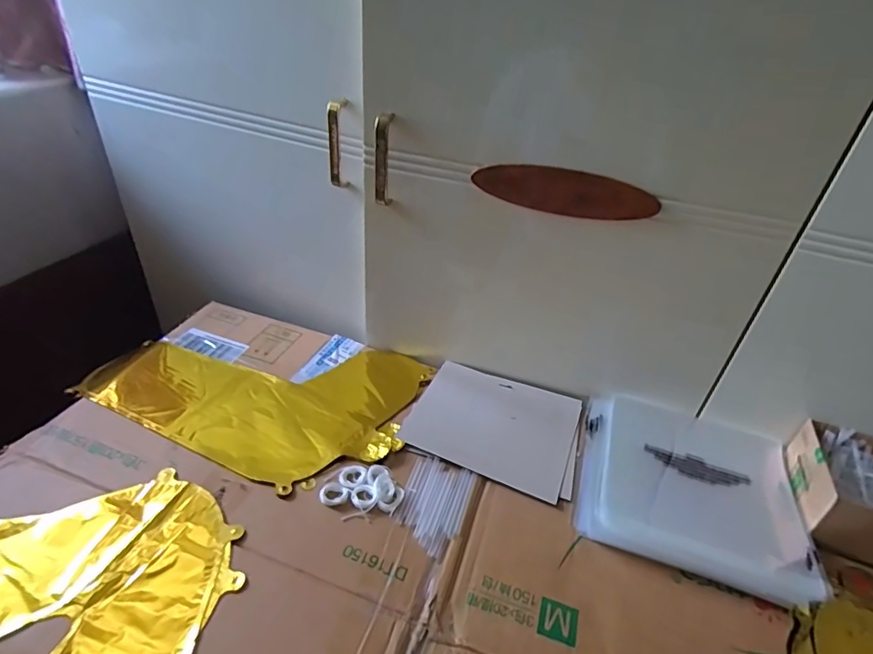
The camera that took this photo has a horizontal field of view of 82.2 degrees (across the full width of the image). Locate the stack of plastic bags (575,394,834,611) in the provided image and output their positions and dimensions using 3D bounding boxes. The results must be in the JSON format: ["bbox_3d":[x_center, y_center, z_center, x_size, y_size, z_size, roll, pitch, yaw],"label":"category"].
[{"bbox_3d":[0.285,0.169,0.569,0.227,0.018,0.234,15,38,12],"label":"stack of plastic bags"}]

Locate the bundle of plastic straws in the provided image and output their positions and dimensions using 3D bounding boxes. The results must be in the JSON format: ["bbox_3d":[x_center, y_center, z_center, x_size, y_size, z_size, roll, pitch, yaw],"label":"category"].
[{"bbox_3d":[-0.002,0.182,0.519,0.066,0.005,0.102,15,37,11],"label":"bundle of plastic straws"}]

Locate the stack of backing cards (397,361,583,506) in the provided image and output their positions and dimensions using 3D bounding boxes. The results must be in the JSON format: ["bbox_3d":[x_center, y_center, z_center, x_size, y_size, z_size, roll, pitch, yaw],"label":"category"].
[{"bbox_3d":[0.075,0.119,0.620,0.200,0.008,0.168,17,38,14],"label":"stack of backing cards"}]

